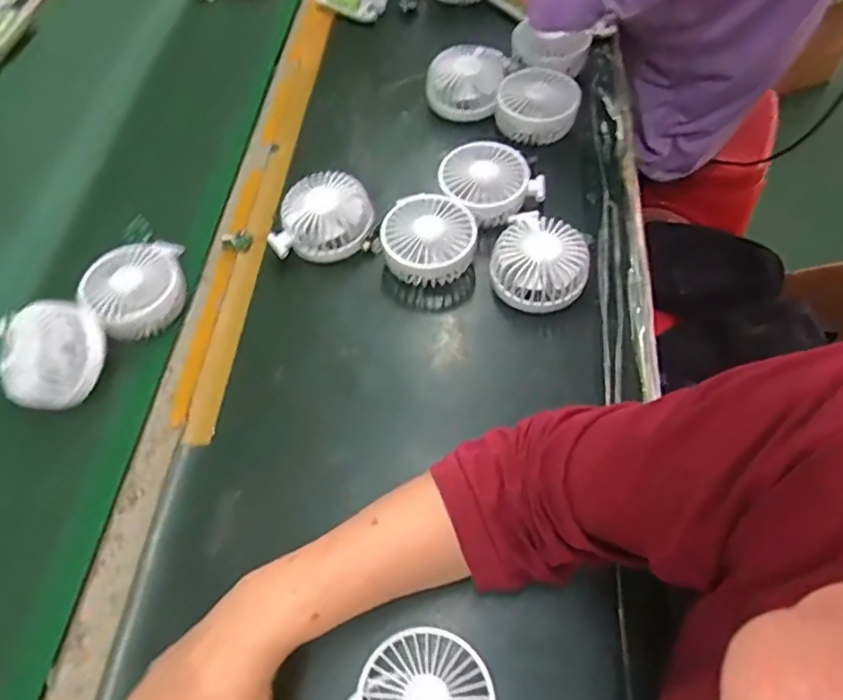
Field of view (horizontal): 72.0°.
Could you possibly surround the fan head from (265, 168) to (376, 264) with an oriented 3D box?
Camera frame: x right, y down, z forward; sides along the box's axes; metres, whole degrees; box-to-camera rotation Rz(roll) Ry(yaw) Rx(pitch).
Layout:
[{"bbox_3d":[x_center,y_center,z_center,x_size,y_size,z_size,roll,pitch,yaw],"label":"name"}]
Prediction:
[{"bbox_3d":[-0.098,-0.132,0.576,0.096,0.048,0.082,-1,60,3],"label":"fan head"}]

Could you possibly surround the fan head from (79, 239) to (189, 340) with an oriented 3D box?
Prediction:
[{"bbox_3d":[-0.269,-0.063,0.552,0.078,0.037,0.100,33,67,21],"label":"fan head"}]

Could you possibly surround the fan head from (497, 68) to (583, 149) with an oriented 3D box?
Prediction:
[{"bbox_3d":[0.126,-0.265,0.631,0.086,0.041,0.077,9,61,9],"label":"fan head"}]

